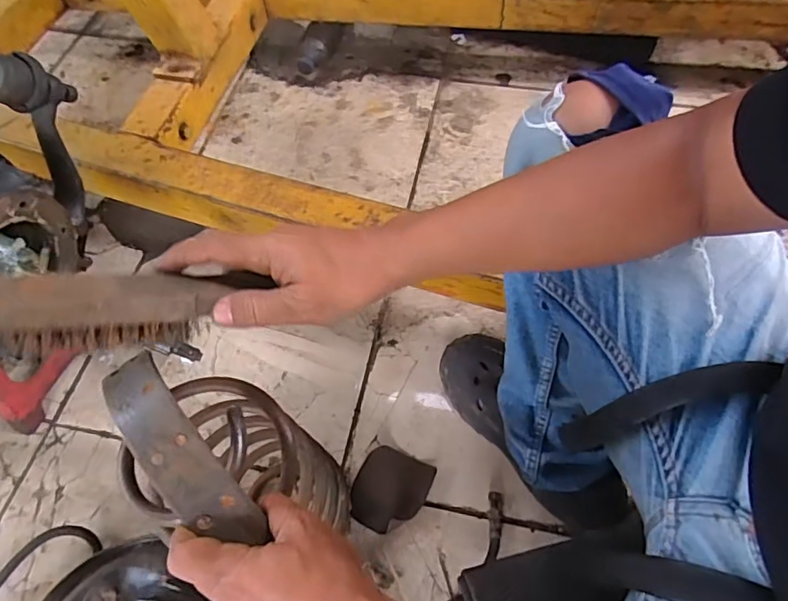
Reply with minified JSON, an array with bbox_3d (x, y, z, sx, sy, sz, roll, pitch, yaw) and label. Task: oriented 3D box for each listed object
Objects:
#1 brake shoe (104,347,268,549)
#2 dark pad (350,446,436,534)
[{"bbox_3d":[-0.148,0.097,0.357,0.040,0.031,0.161,-39,69,-22],"label":"brake shoe"},{"bbox_3d":[-0.006,0.242,0.680,0.087,0.009,0.101,25,63,15],"label":"dark pad"}]

